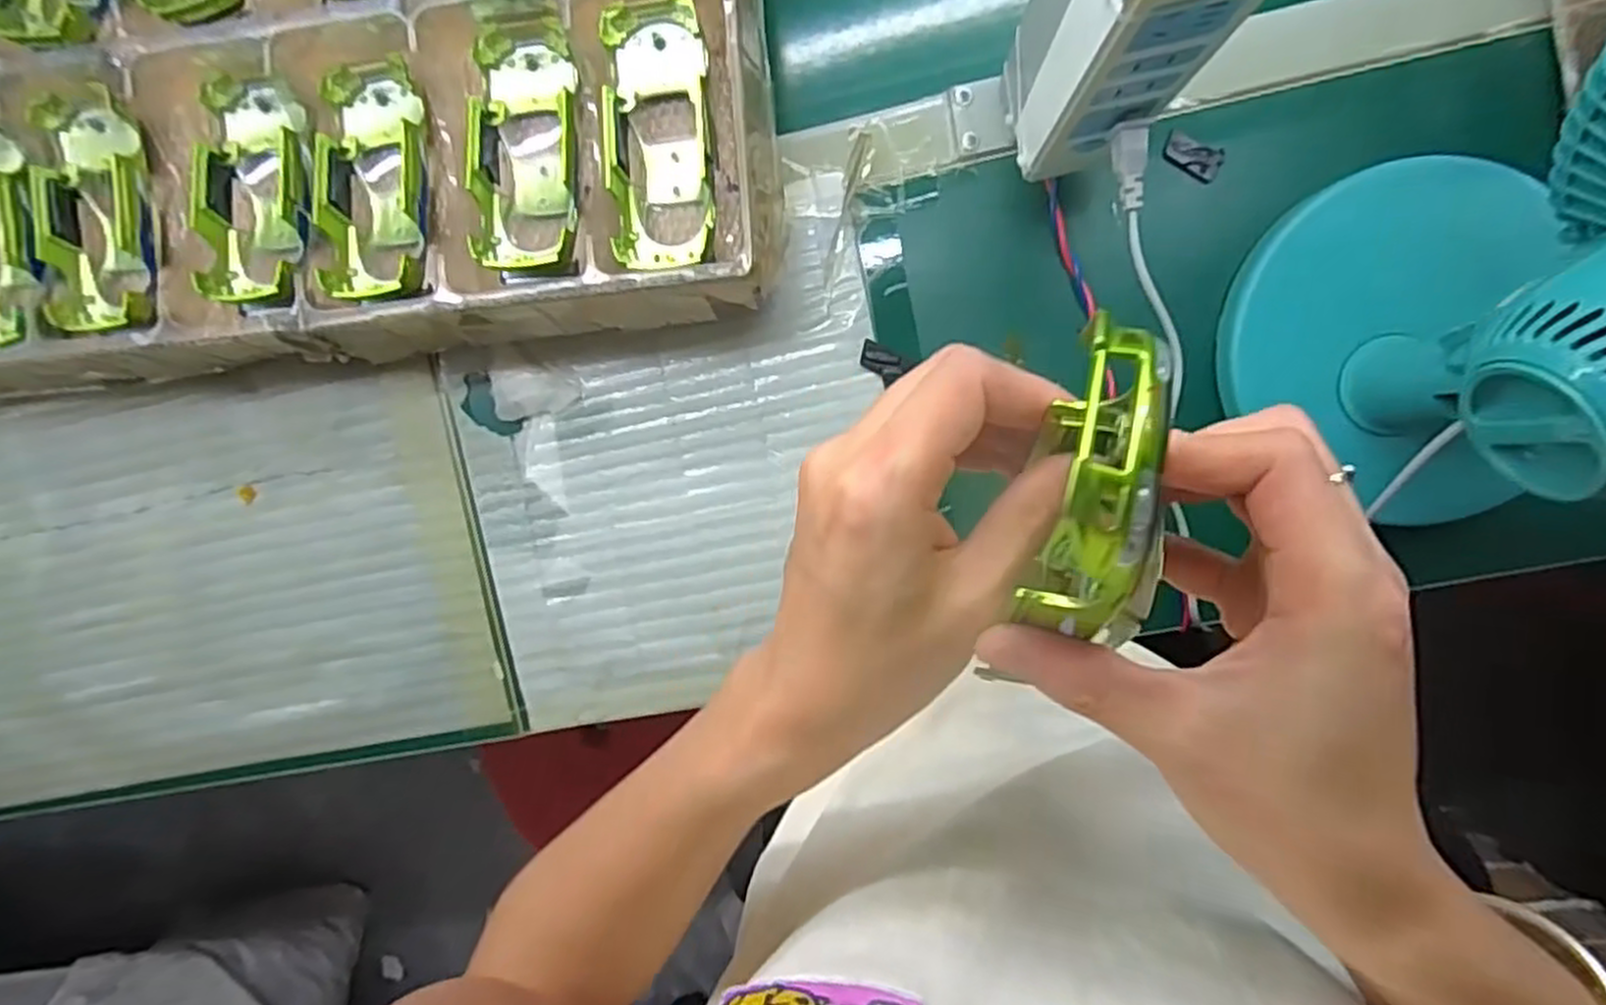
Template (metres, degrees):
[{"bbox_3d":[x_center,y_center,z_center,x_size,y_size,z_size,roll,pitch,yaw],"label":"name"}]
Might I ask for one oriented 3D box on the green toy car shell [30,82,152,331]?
[{"bbox_3d":[-0.401,-0.163,0.446,0.059,0.024,0.126,-1,96,5],"label":"green toy car shell"}]

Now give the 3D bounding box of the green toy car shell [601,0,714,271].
[{"bbox_3d":[-0.075,-0.189,0.412,0.054,0.025,0.129,-1,96,5],"label":"green toy car shell"}]

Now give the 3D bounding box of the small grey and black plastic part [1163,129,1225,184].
[{"bbox_3d":[0.224,-0.199,0.454,0.035,0.007,0.019,27,98,2],"label":"small grey and black plastic part"}]

